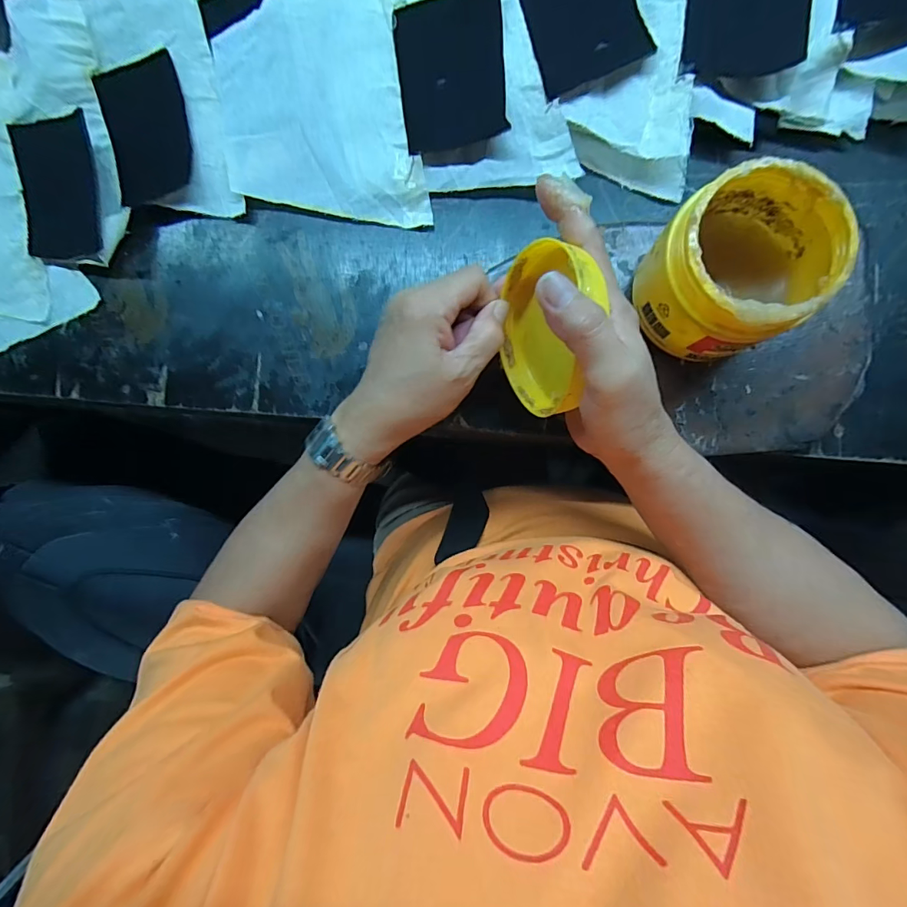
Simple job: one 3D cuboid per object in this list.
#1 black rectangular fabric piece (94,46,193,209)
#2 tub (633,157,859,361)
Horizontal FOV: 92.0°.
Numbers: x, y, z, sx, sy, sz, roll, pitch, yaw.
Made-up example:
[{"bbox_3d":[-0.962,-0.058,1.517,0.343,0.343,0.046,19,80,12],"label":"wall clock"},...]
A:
[{"bbox_3d":[-0.246,-0.259,0.353,0.064,0.006,0.105,-8,88,5],"label":"black rectangular fabric piece"},{"bbox_3d":[0.172,-0.113,0.275,0.099,0.090,0.088,-38,86,4],"label":"tub"}]

